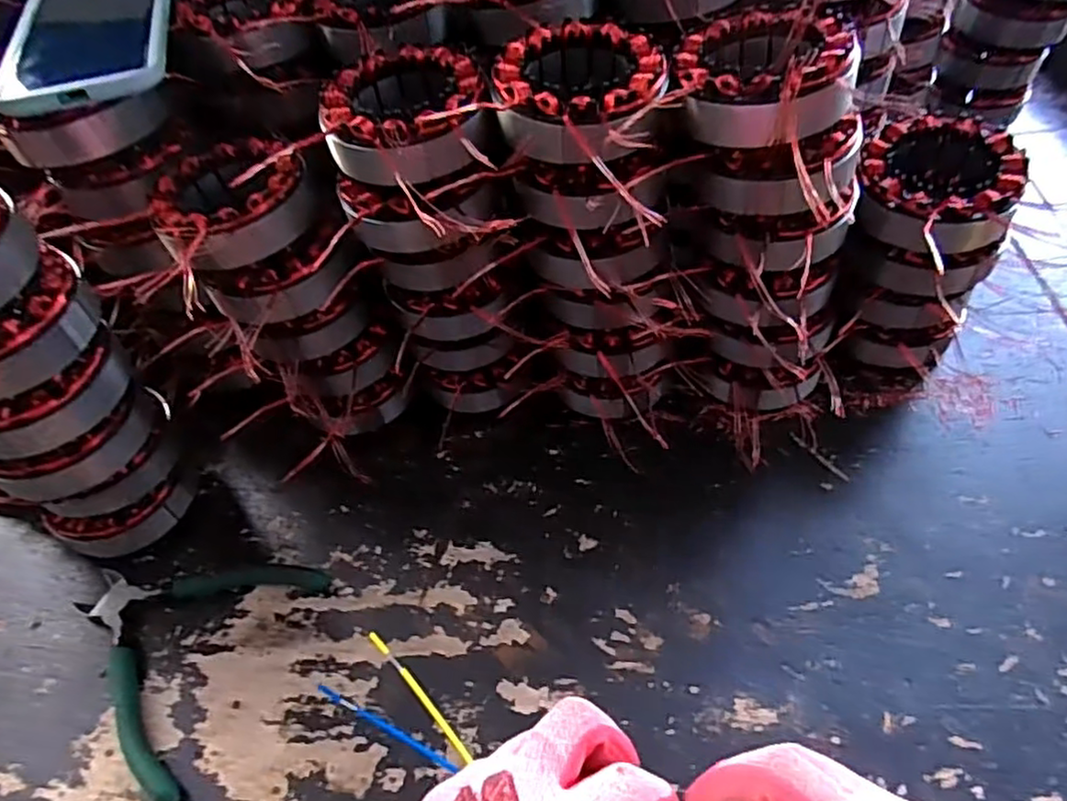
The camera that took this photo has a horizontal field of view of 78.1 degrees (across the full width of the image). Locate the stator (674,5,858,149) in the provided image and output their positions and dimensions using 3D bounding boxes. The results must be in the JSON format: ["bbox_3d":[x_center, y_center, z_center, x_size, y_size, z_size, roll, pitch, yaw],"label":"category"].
[{"bbox_3d":[0.115,-0.161,0.327,0.084,0.036,0.089,22,58,21],"label":"stator"}]

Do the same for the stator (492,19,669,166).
[{"bbox_3d":[0.024,-0.151,0.333,0.082,0.034,0.096,-5,52,3],"label":"stator"}]

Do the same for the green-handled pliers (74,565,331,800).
[{"bbox_3d":[-0.216,0.136,0.392,0.136,0.012,0.135,19,57,19],"label":"green-handled pliers"}]

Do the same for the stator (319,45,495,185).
[{"bbox_3d":[-0.066,-0.144,0.348,0.083,0.041,0.084,-3,53,4],"label":"stator"}]

